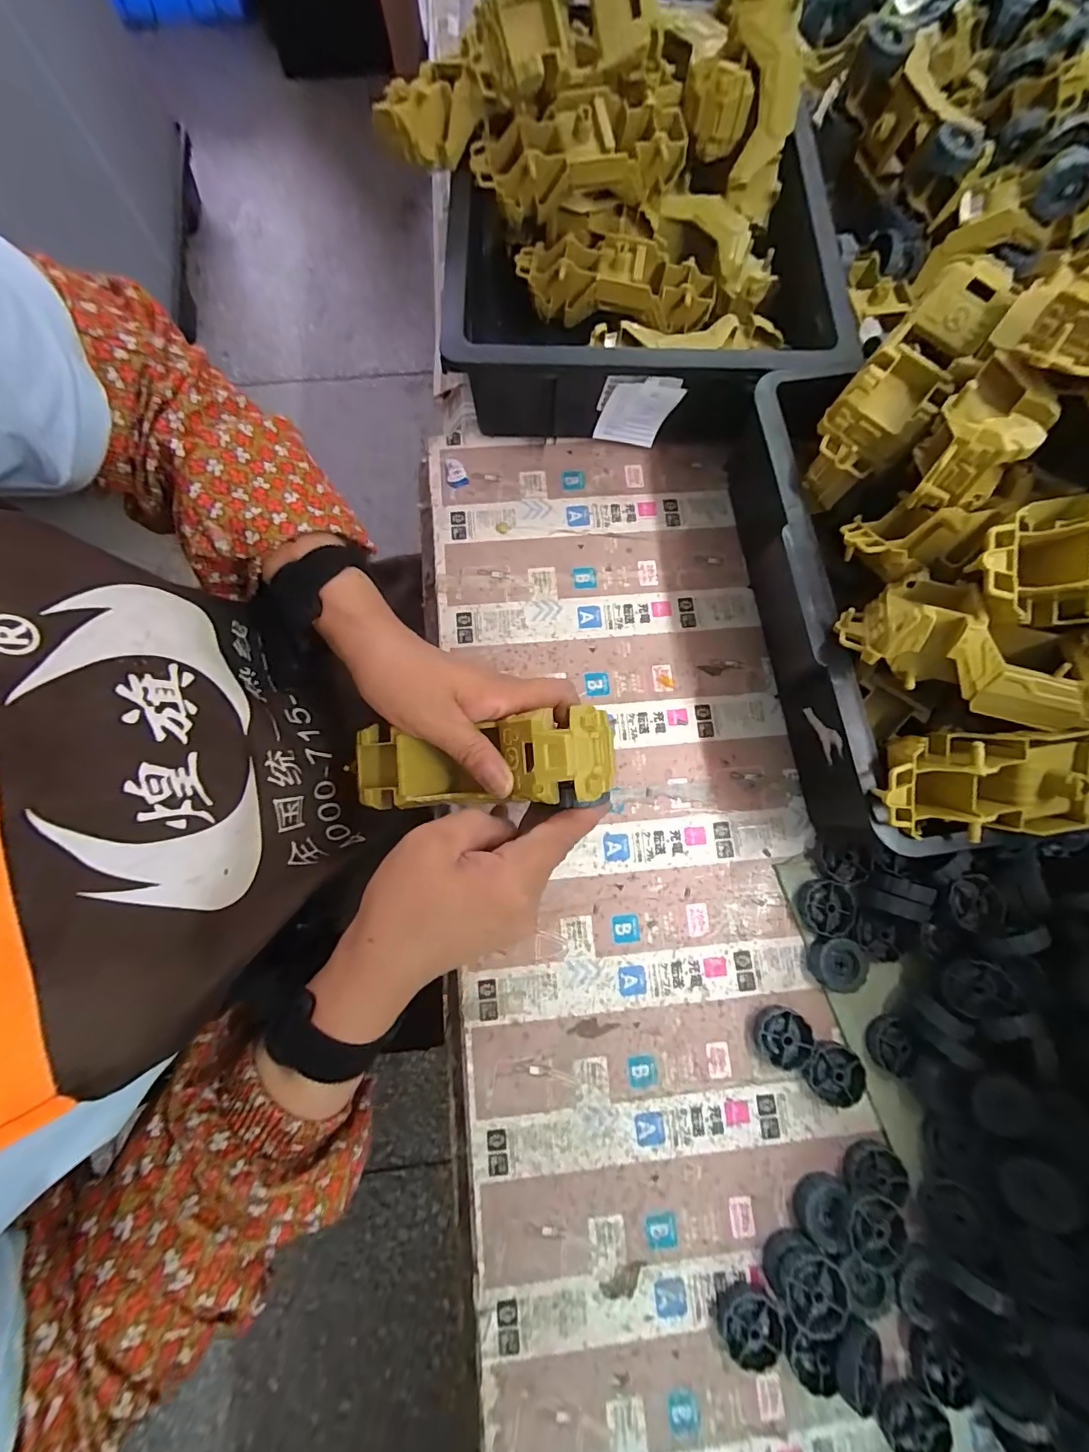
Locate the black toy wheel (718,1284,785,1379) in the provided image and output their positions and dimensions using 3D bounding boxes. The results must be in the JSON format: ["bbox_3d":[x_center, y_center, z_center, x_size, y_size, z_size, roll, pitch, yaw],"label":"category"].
[{"bbox_3d":[0.131,0.382,0.314,0.041,0.009,0.040,0,77,-1],"label":"black toy wheel"}]

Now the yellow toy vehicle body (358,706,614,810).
[{"bbox_3d":[-0.042,0.026,0.310,0.167,0.051,0.053,-6,77,17],"label":"yellow toy vehicle body"}]

